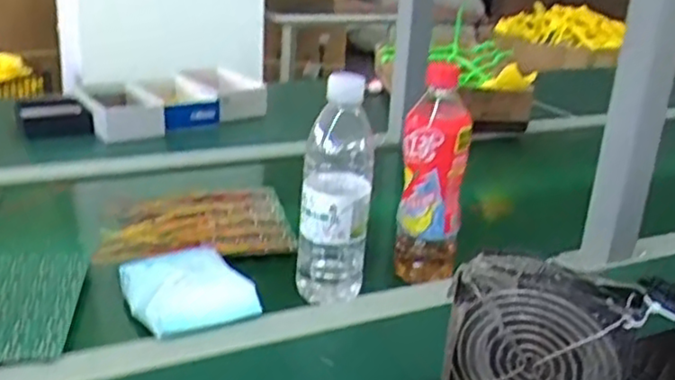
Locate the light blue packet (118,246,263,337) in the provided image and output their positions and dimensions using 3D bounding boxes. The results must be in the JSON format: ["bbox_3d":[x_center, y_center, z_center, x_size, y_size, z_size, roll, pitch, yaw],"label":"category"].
[{"bbox_3d":[-0.135,0.083,0.638,0.101,0.036,0.107,-8,25,-29],"label":"light blue packet"}]

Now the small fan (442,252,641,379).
[{"bbox_3d":[0.138,0.113,0.493,0.122,0.120,0.045,12,23,17],"label":"small fan"}]

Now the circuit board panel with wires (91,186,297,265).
[{"bbox_3d":[-0.154,0.035,0.783,0.199,0.012,0.159,0,23,-12],"label":"circuit board panel with wires"}]

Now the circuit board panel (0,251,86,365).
[{"bbox_3d":[-0.280,0.096,0.617,0.098,0.004,0.179,0,23,-13],"label":"circuit board panel"}]

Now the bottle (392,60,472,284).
[{"bbox_3d":[0.094,-0.012,0.703,0.065,0.202,0.072,8,22,8],"label":"bottle"}]

